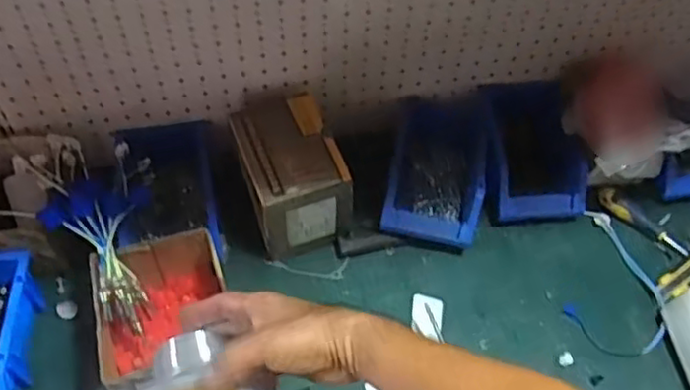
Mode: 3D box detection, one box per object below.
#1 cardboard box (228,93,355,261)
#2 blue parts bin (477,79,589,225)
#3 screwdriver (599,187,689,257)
[{"bbox_3d":[-0.067,-0.023,0.833,0.112,0.130,0.155,-15,55,-12],"label":"cardboard box"},{"bbox_3d":[0.245,-0.059,0.886,0.115,0.127,0.169,-4,54,-5],"label":"blue parts bin"},{"bbox_3d":[0.407,0.049,0.868,0.177,0.022,0.024,38,61,23],"label":"screwdriver"}]

